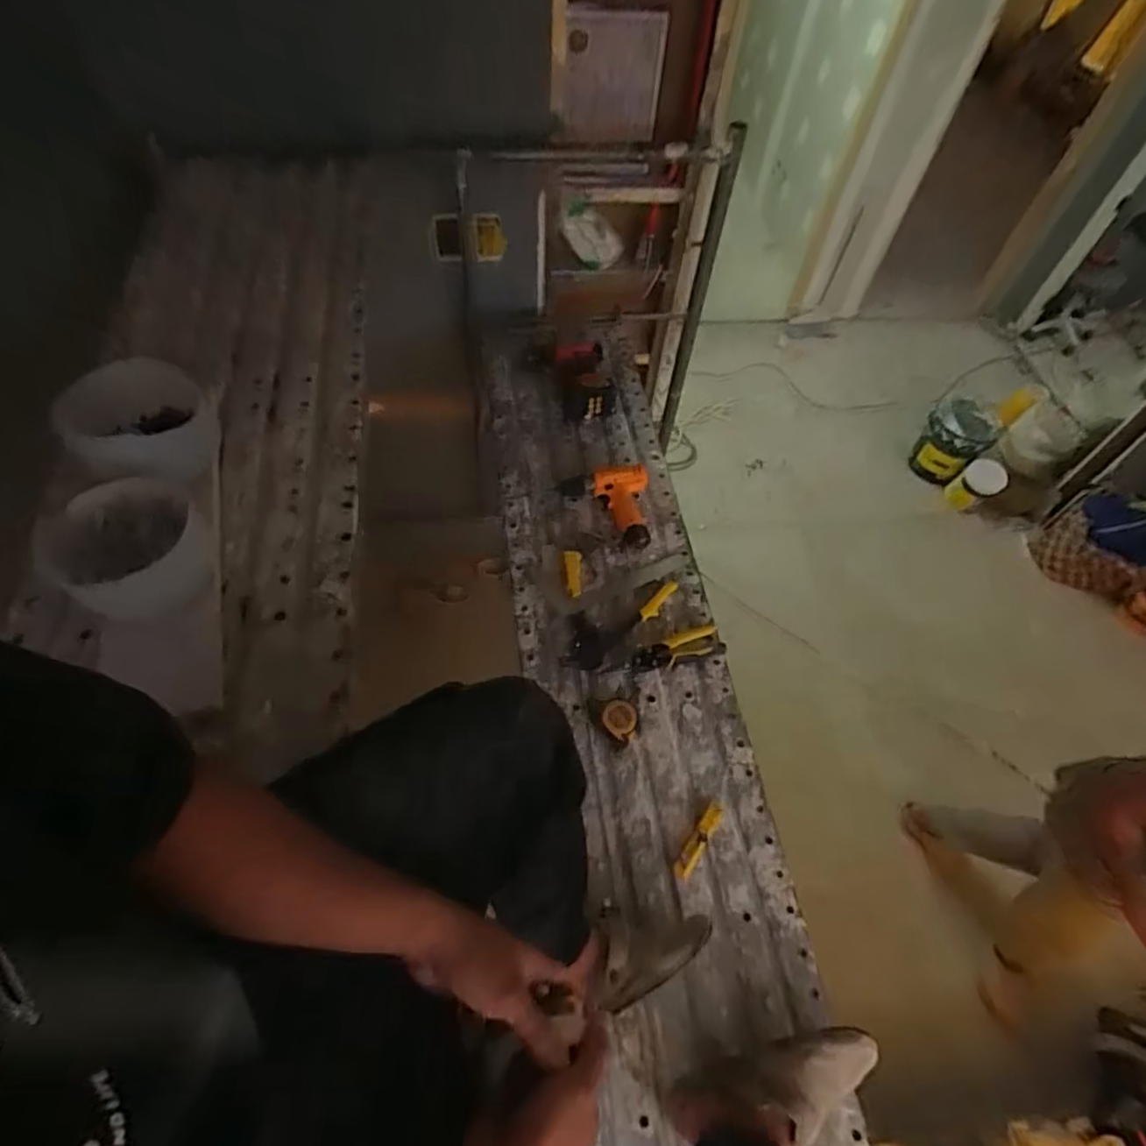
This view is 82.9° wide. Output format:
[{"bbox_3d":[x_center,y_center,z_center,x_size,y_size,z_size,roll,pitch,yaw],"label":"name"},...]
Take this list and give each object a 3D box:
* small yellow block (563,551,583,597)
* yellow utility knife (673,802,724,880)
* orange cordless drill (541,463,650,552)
[{"bbox_3d":[0.000,0.001,1.293,0.034,0.025,0.109,2,57,-3],"label":"small yellow block"},{"bbox_3d":[0.200,0.424,1.032,0.028,0.015,0.137,33,61,17],"label":"yellow utility knife"},{"bbox_3d":[0.064,-0.142,1.364,0.201,0.063,0.191,2,57,-3],"label":"orange cordless drill"}]

